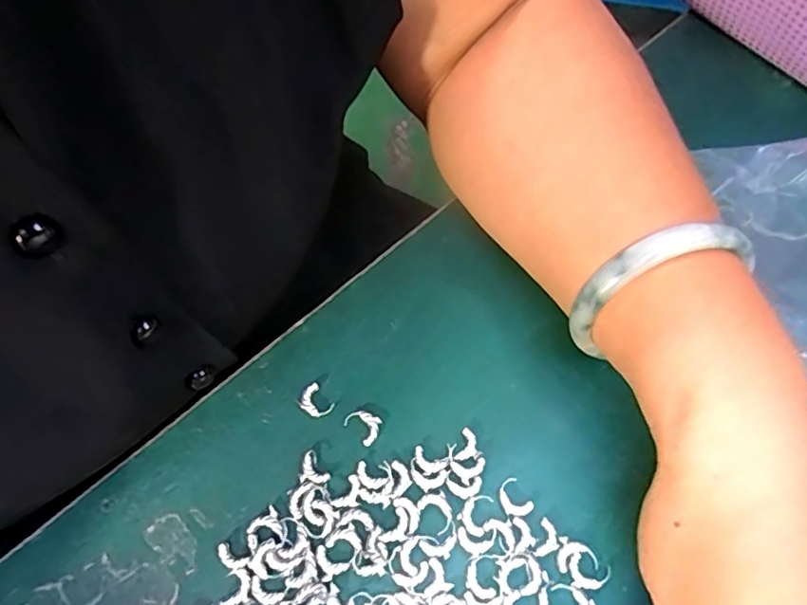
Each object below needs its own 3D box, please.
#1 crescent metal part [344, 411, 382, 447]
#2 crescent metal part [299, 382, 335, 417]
[{"bbox_3d":[-0.016,0.051,0.244,0.015,0.004,0.012,41,74,16],"label":"crescent metal part"},{"bbox_3d":[-0.038,0.042,0.248,0.011,0.004,0.014,-40,72,-14],"label":"crescent metal part"}]

